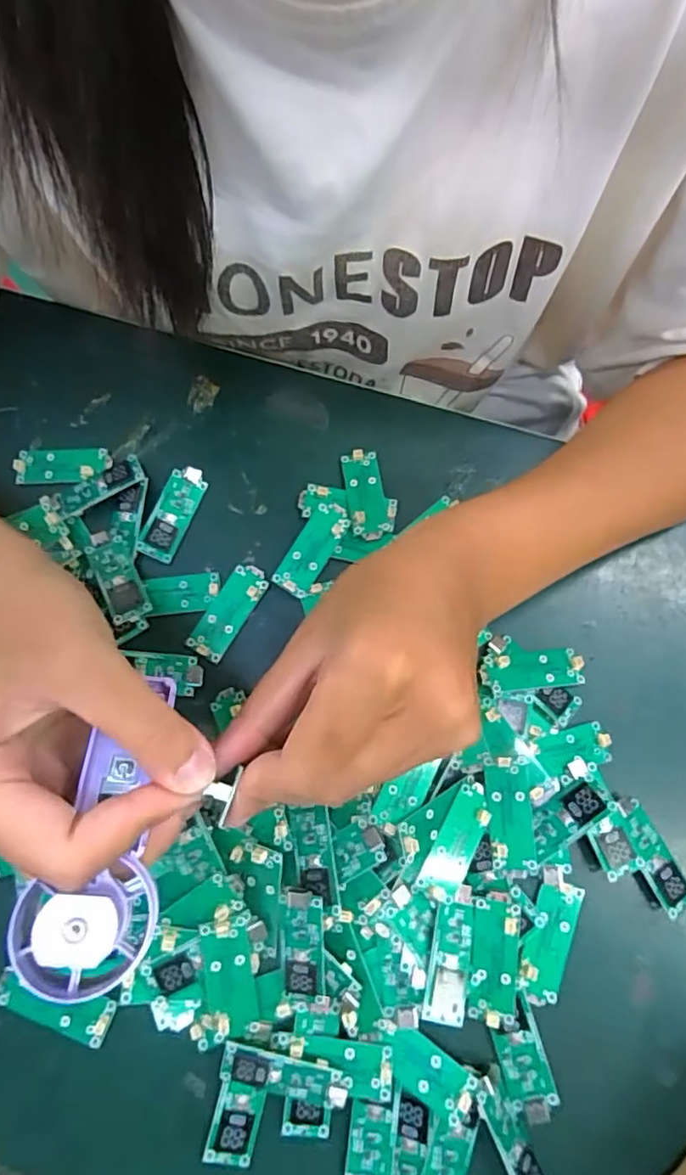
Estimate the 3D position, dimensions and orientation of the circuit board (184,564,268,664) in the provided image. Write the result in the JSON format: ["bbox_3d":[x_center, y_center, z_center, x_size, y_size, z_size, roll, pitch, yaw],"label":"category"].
[{"bbox_3d":[-0.058,0.012,0.297,0.019,0.005,0.051,30,77,8],"label":"circuit board"}]

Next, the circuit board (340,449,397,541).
[{"bbox_3d":[0.014,-0.049,0.310,0.025,0.007,0.051,-6,75,-1],"label":"circuit board"}]

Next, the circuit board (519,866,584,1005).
[{"bbox_3d":[0.091,0.153,0.258,0.020,0.007,0.052,22,76,6],"label":"circuit board"}]

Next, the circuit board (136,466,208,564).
[{"bbox_3d":[-0.089,-0.039,0.308,0.018,0.006,0.051,21,76,6],"label":"circuit board"}]

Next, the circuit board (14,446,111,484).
[{"bbox_3d":[-0.151,-0.066,0.316,0.049,0.006,0.018,-1,75,0],"label":"circuit board"}]

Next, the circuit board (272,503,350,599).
[{"bbox_3d":[-0.015,-0.020,0.301,0.019,0.004,0.051,32,80,-4],"label":"circuit board"}]

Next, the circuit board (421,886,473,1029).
[{"bbox_3d":[0.046,0.154,0.248,0.018,0.006,0.050,16,64,-5],"label":"circuit board"}]

